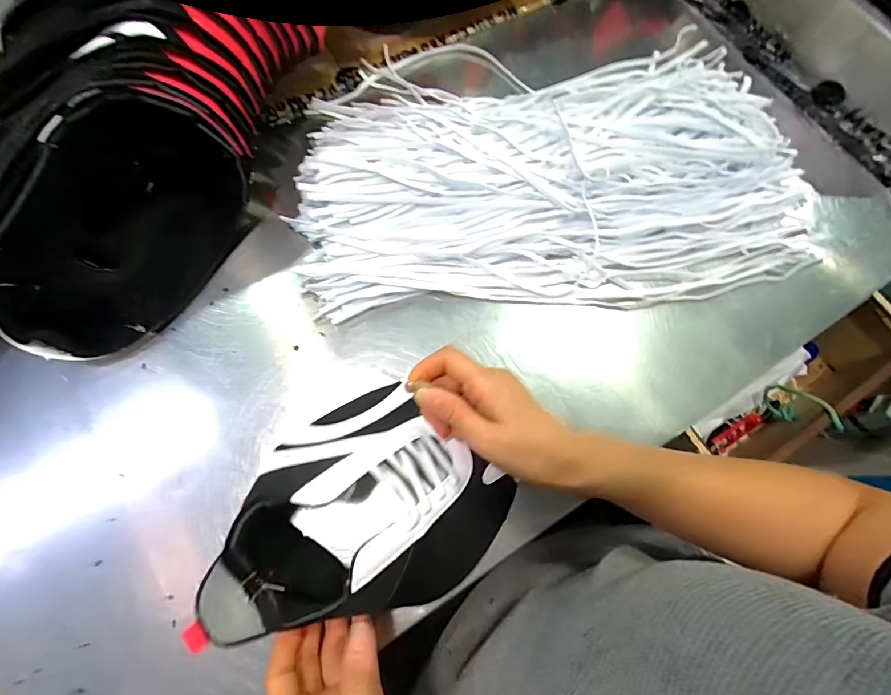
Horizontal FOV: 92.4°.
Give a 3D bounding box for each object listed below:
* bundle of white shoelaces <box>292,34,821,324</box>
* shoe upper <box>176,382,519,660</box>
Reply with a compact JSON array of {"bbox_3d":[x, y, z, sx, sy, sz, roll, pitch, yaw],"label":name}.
[{"bbox_3d":[0.112,-0.202,0.439,0.494,0.051,0.317,-4,72,-2],"label":"bundle of white shoelaces"},{"bbox_3d":[-0.065,0.116,0.316,0.198,0.093,0.133,-26,74,-9],"label":"shoe upper"}]

